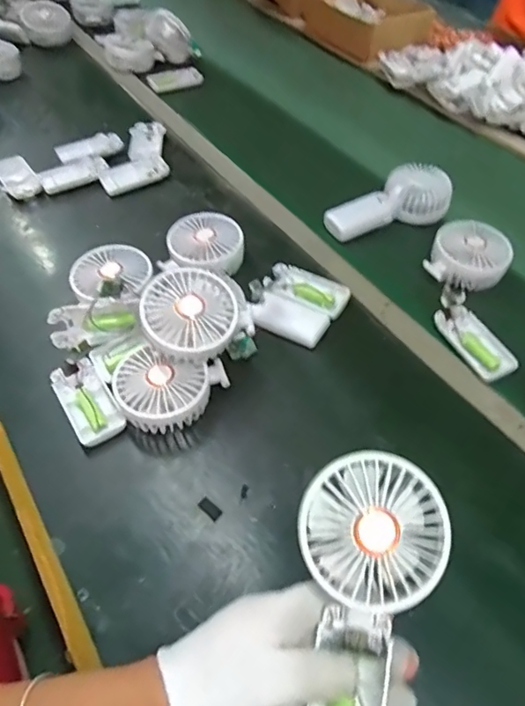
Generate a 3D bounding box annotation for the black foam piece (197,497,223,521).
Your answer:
[{"bbox_3d":[-0.046,0.136,0.442,0.023,0.004,0.012,38,59,24],"label":"black foam piece"}]

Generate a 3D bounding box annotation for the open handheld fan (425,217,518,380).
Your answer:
[{"bbox_3d":[0.241,-0.067,0.576,0.088,0.036,0.208,6,65,2],"label":"open handheld fan"}]

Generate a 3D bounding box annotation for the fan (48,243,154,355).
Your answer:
[{"bbox_3d":[-0.173,-0.066,0.554,0.086,0.053,0.130,5,51,1],"label":"fan"}]

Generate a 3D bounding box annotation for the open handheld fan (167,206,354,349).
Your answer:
[{"bbox_3d":[-0.013,-0.093,0.588,0.221,0.046,0.097,28,55,18],"label":"open handheld fan"}]

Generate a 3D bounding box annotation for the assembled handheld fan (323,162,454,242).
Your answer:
[{"bbox_3d":[0.172,-0.196,0.671,0.172,0.047,0.081,-26,57,-22],"label":"assembled handheld fan"}]

